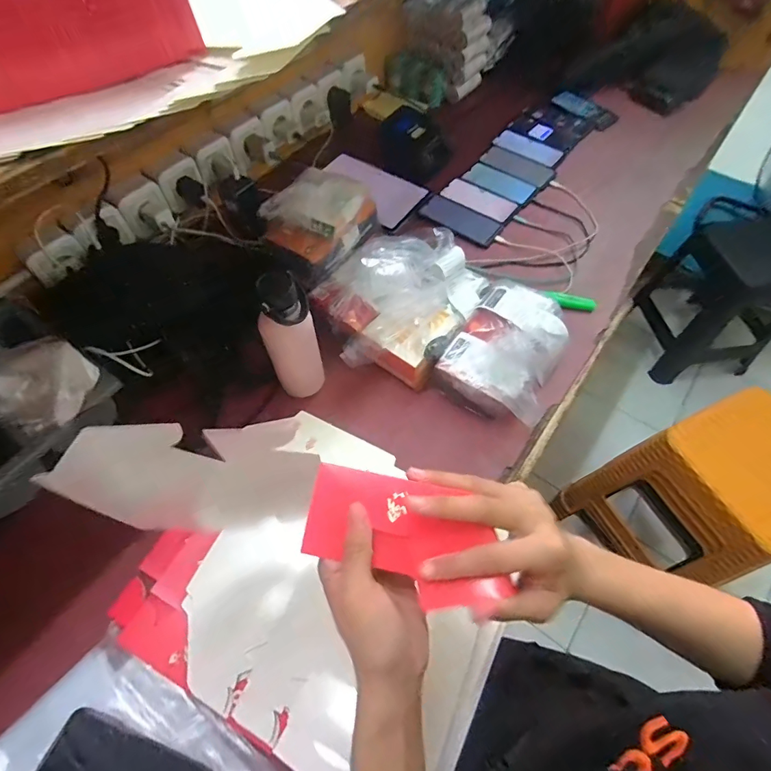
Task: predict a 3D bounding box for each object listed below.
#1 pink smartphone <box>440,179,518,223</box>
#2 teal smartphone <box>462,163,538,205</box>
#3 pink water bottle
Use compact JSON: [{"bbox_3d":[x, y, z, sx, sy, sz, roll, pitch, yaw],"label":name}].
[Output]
[{"bbox_3d":[0.197,-0.400,0.948,0.166,0.012,0.060,34,65,19],"label":"pink smartphone"},{"bbox_3d":[0.253,-0.449,0.980,0.159,0.015,0.081,35,65,19],"label":"teal smartphone"},{"bbox_3d":[-0.130,-0.064,0.614,0.072,0.213,0.061,-15,60,-8],"label":"pink water bottle"}]

